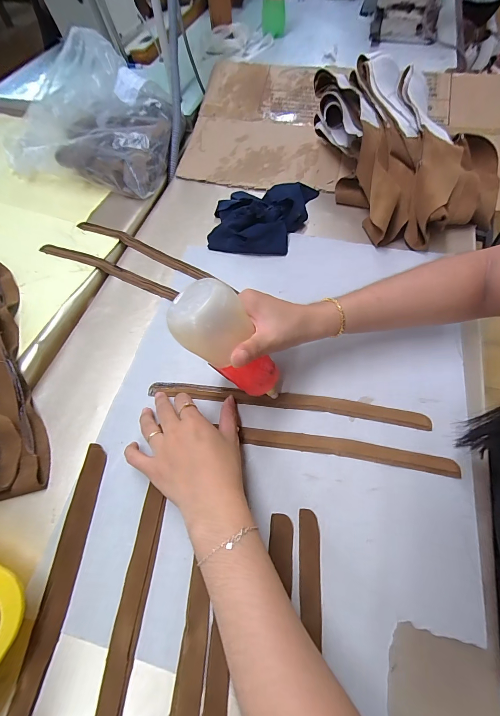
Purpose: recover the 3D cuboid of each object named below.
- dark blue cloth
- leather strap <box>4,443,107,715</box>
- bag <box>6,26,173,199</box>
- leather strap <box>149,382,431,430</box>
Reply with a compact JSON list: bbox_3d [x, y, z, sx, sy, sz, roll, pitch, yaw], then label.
[{"bbox_3d":[0.017,-0.238,0.496,0.147,0.042,0.162,12,63,8],"label":"dark blue cloth"},{"bbox_3d":[-0.184,0.243,0.271,0.029,0.009,0.320,4,63,4],"label":"leather strap"},{"bbox_3d":[-0.302,-0.457,0.575,0.336,0.124,0.274,15,64,10],"label":"bag"},{"bbox_3d":[0.039,0.051,0.360,0.320,0.004,0.022,6,63,6],"label":"leather strap"}]

